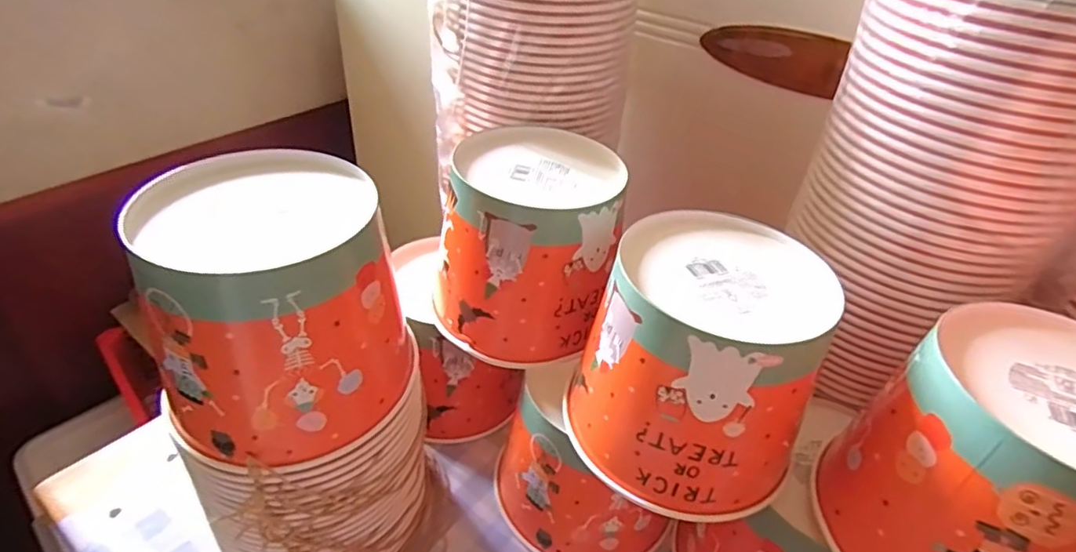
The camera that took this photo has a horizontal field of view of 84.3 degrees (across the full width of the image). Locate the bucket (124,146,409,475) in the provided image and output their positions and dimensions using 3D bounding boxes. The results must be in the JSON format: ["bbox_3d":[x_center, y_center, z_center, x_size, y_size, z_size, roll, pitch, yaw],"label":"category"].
[{"bbox_3d":[-0.158,0.017,0.362,0.140,0.135,0.129,-14,42,-22],"label":"bucket"}]

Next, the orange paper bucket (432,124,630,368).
[{"bbox_3d":[-0.007,-0.028,0.472,0.132,0.125,0.140,8,38,4],"label":"orange paper bucket"}]

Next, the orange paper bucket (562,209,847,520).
[{"bbox_3d":[0.106,0.052,0.386,0.143,0.128,0.150,19,40,18],"label":"orange paper bucket"}]

